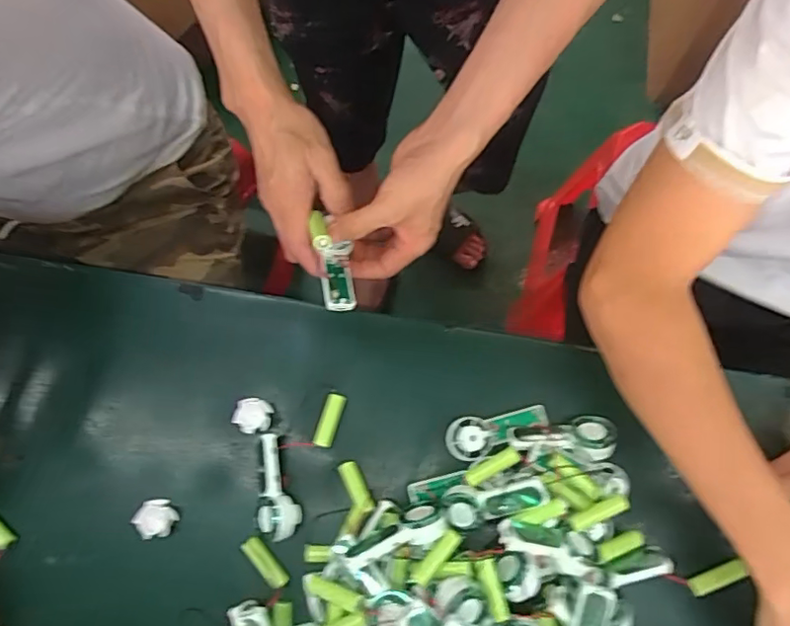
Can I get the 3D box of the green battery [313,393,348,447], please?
[{"bbox_3d":[-0.062,0.104,0.541,0.019,0.018,0.050,16,78,5],"label":"green battery"}]

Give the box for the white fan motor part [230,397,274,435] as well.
[{"bbox_3d":[-0.136,0.100,0.541,0.034,0.024,0.033,0,77,2],"label":"white fan motor part"}]

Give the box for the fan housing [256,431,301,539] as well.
[{"bbox_3d":[-0.108,0.157,0.510,0.036,0.026,0.091,-7,77,0],"label":"fan housing"}]

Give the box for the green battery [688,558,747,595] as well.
[{"bbox_3d":[0.283,0.232,0.492,0.049,0.015,0.015,-30,77,9],"label":"green battery"}]

